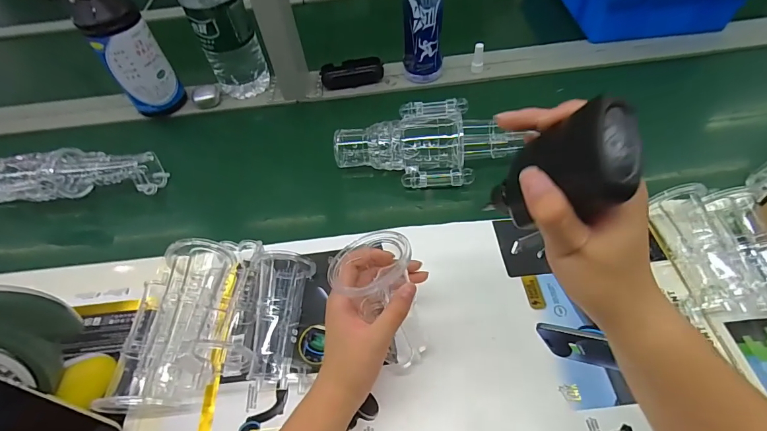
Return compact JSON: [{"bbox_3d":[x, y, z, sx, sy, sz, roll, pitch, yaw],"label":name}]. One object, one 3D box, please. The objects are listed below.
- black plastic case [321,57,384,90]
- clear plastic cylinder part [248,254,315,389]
[{"bbox_3d":[-0.058,-0.261,0.692,0.109,0.031,0.042,-10,54,-3],"label":"black plastic case"},{"bbox_3d":[-0.110,0.104,0.400,0.053,0.053,0.134,1,67,6],"label":"clear plastic cylinder part"}]

